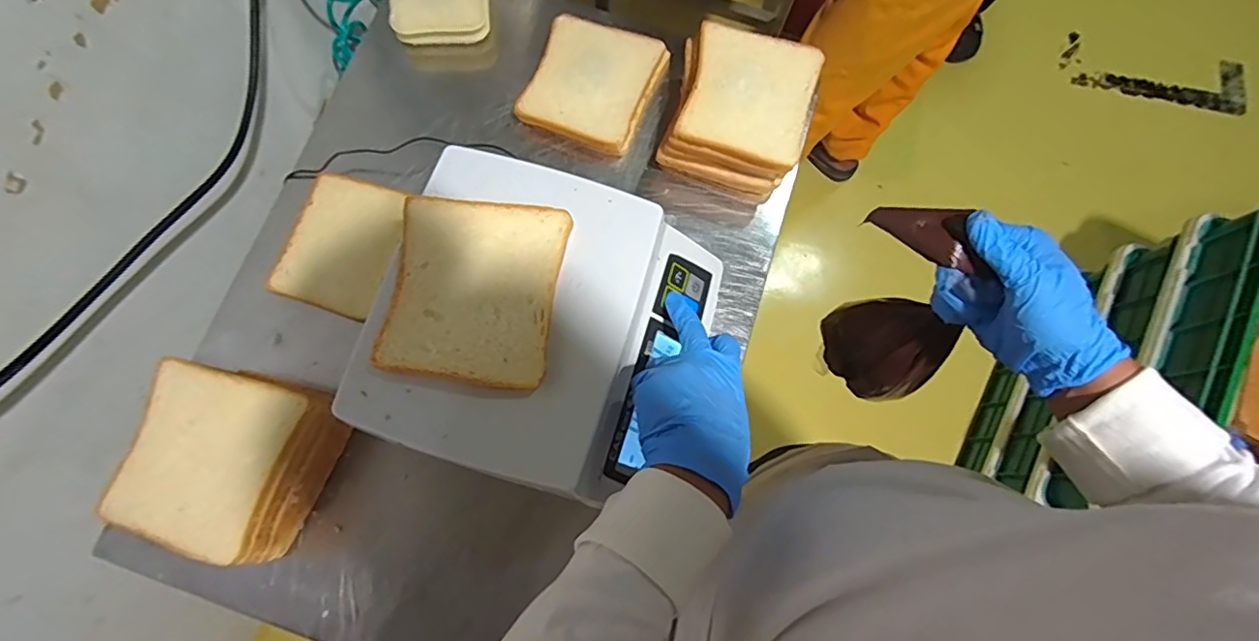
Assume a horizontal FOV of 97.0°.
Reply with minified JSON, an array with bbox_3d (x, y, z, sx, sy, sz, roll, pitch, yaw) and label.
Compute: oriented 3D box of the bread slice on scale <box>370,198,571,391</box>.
[{"bbox_3d":[-0.114,-0.024,0.411,0.117,0.010,0.135,7,77,1],"label":"bread slice on scale"}]

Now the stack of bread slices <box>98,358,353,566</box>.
[{"bbox_3d":[-0.328,0.118,0.474,0.146,0.071,0.144,17,77,4],"label":"stack of bread slices"}]

